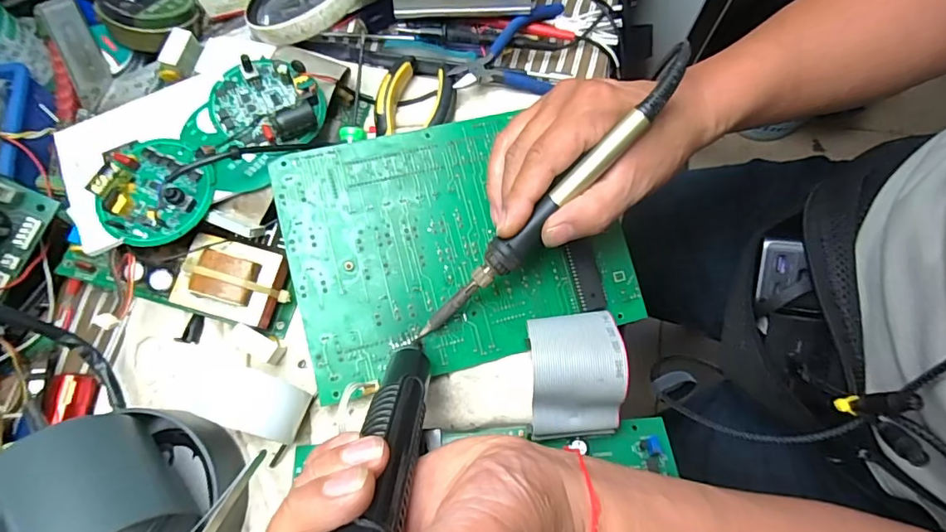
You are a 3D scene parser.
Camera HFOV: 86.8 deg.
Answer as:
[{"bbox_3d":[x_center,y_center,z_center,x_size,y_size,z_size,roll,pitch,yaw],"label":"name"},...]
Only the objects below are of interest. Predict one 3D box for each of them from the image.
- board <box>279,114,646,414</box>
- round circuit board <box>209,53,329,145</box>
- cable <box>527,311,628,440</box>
[{"bbox_3d":[-0.009,-0.021,0.319,0.212,0.027,0.154,-15,72,-4],"label":"board"},{"bbox_3d":[-0.136,-0.111,0.330,0.068,0.016,0.067,0,71,1],"label":"round circuit board"},{"bbox_3d":[0.059,0.063,0.293,0.049,0.049,0.069,-2,71,0],"label":"cable"}]

